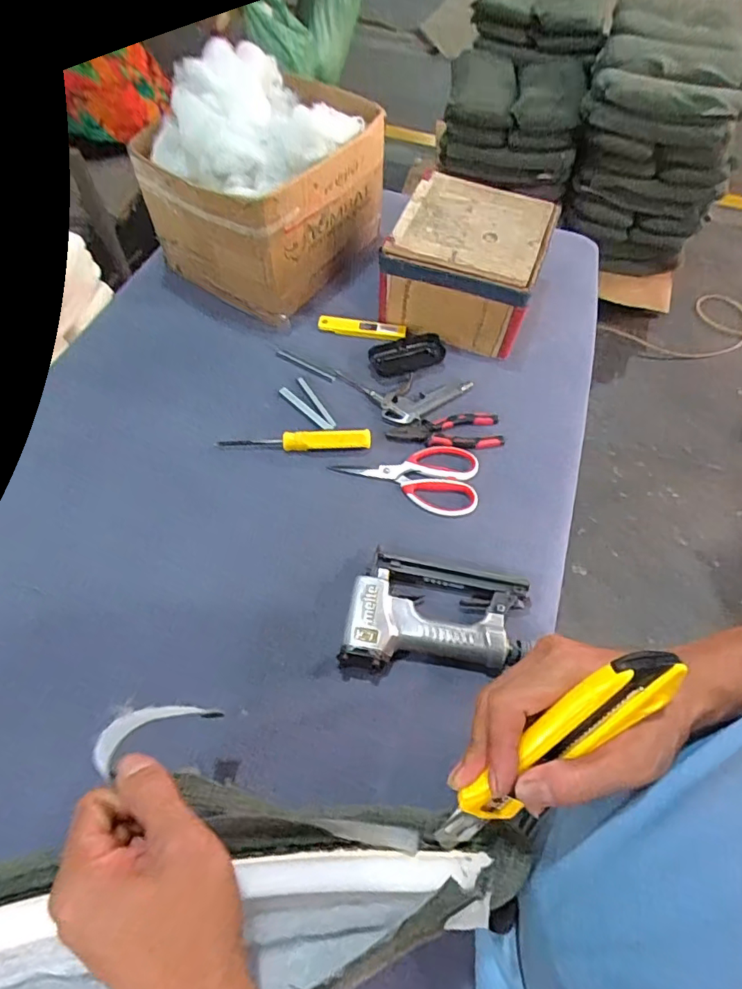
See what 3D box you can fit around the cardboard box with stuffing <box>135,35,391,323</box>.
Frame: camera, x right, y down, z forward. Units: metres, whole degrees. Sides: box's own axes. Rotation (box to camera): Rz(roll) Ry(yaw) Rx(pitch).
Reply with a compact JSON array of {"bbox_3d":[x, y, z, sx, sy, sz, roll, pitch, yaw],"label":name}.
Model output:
[{"bbox_3d":[-0.156,-0.476,0.788,0.262,0.240,0.302,33,65,17],"label":"cardboard box with stuffing"}]

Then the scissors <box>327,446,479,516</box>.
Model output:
[{"bbox_3d":[0.046,-0.025,0.658,0.180,0.007,0.097,6,60,2],"label":"scissors"}]

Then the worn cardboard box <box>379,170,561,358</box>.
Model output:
[{"bbox_3d":[0.145,-0.345,0.780,0.206,0.130,0.208,19,61,10],"label":"worn cardboard box"}]

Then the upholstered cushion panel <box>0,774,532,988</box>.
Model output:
[{"bbox_3d":[-0.108,0.233,0.267,0.396,0.051,0.126,-7,60,-10],"label":"upholstered cushion panel"}]

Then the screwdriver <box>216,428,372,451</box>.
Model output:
[{"bbox_3d":[-0.102,-0.073,0.678,0.200,0.026,0.024,0,60,-1],"label":"screwdriver"}]

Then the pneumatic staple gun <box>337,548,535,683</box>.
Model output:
[{"bbox_3d":[0.071,0.135,0.550,0.185,0.040,0.134,10,60,5],"label":"pneumatic staple gun"}]

